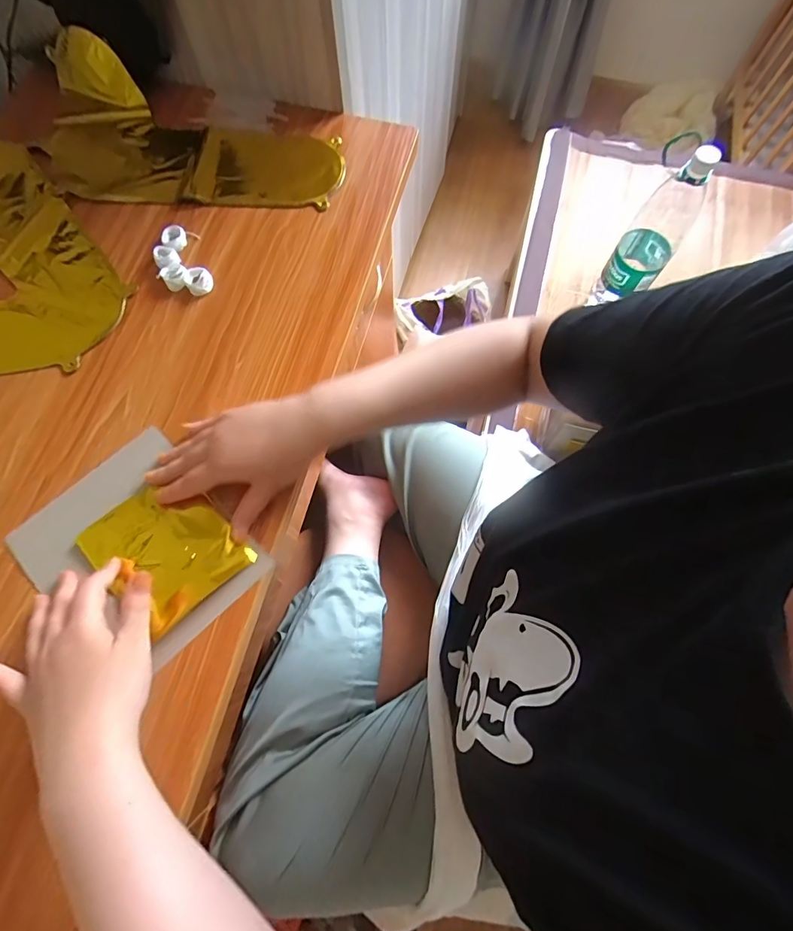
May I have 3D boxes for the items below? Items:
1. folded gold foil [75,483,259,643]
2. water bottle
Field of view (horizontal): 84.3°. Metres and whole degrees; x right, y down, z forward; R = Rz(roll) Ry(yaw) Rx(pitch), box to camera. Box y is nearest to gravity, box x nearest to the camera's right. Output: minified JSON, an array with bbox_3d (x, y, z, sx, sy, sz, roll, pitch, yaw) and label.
[{"bbox_3d":[-0.207,0.074,0.394,0.125,0.007,0.103,42,76,12],"label":"folded gold foil"},{"bbox_3d":[0.416,-0.362,0.728,0.084,0.318,0.085,34,74,10],"label":"water bottle"}]

